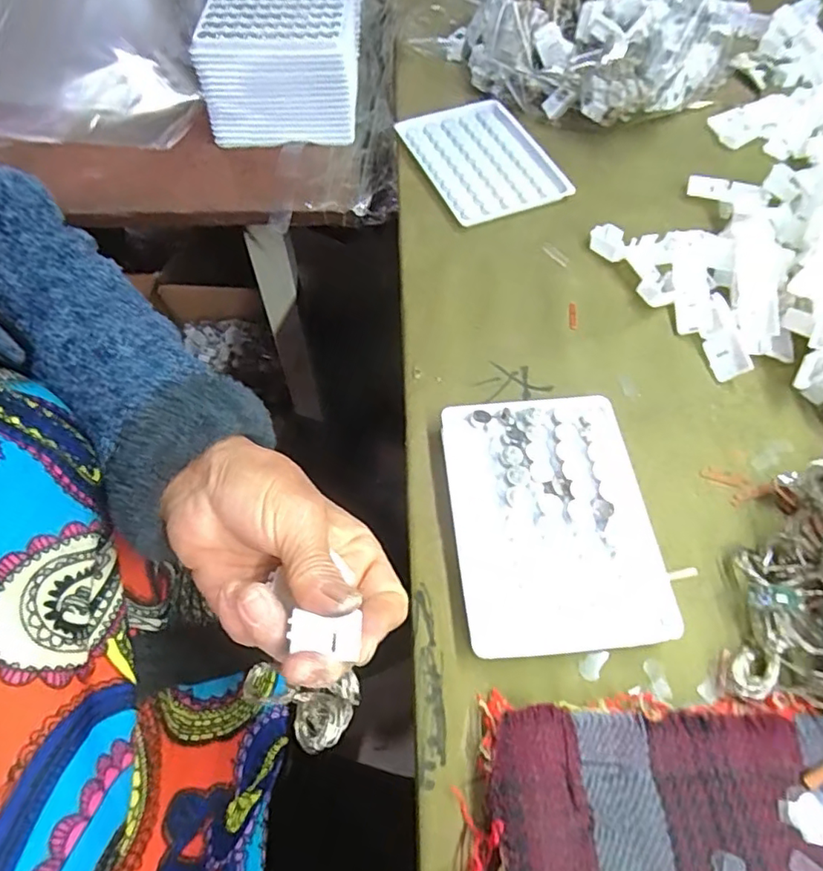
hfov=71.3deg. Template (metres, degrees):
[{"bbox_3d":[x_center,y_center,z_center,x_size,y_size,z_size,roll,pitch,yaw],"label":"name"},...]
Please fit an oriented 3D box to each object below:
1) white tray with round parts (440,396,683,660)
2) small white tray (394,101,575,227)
[{"bbox_3d":[0.069,0.040,0.288,0.094,0.013,0.127,-6,59,-3],"label":"white tray with round parts"},{"bbox_3d":[0.055,-0.215,0.449,0.092,0.015,0.127,-20,61,-11],"label":"small white tray"}]

